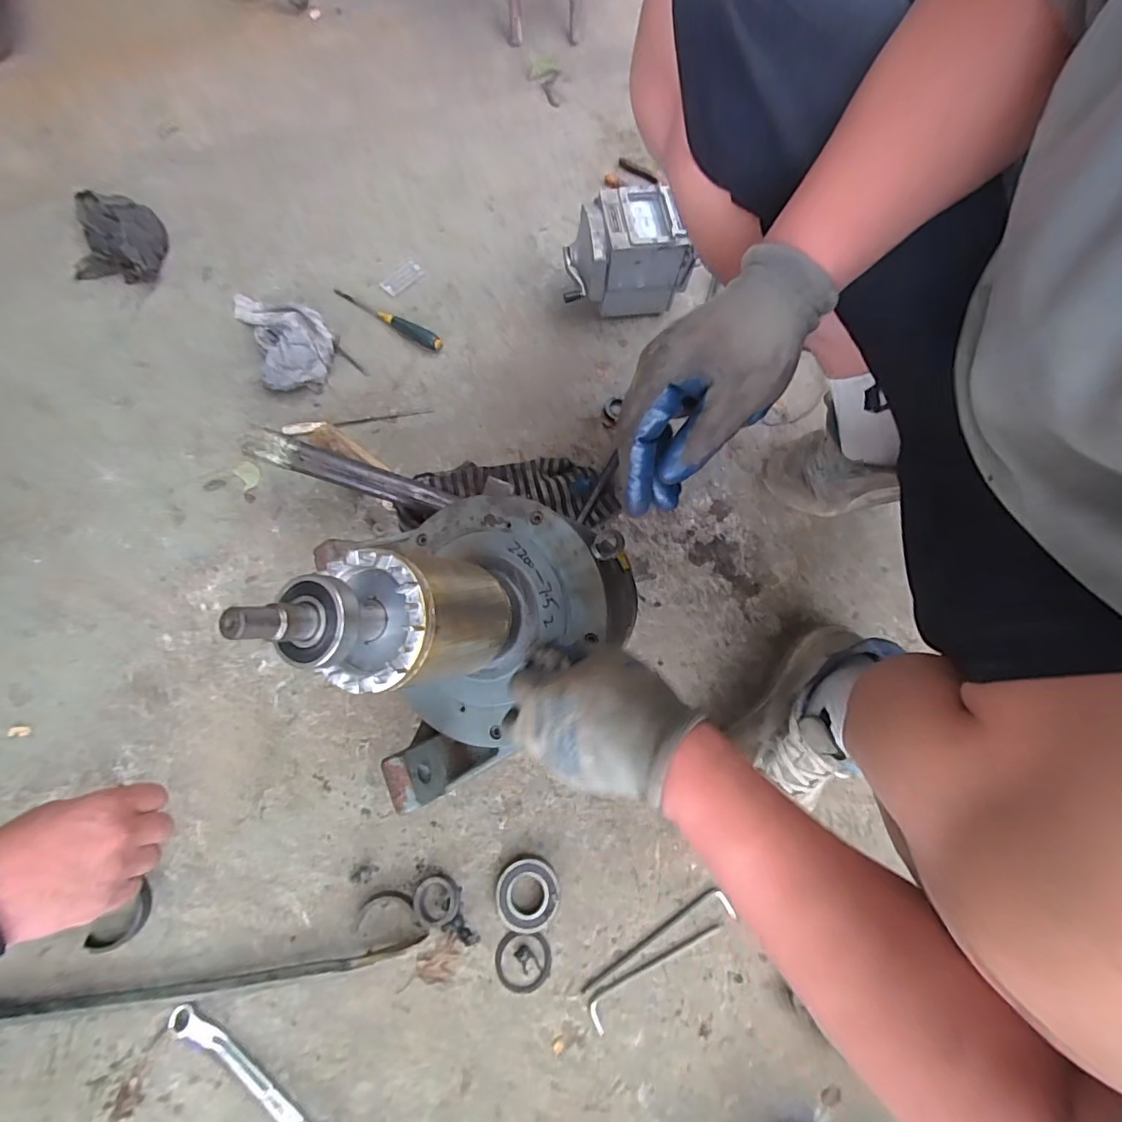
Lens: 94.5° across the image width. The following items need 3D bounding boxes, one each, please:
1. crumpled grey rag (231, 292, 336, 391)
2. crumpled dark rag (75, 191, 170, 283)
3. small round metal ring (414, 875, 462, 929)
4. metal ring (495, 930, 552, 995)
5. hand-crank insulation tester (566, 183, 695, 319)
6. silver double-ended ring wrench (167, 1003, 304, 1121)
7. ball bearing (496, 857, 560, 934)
[{"bbox_3d":[-0.387,-0.325,0.724,0.102,0.045,0.186,-28,78,-11],"label":"crumpled grey rag"},{"bbox_3d":[-0.651,-0.480,0.750,0.136,0.054,0.131,3,74,-3],"label":"crumpled dark rag"},{"bbox_3d":[-0.132,0.362,0.552,0.048,0.021,0.047,1,74,-4],"label":"small round metal ring"},{"bbox_3d":[-0.040,0.426,0.552,0.059,0.009,0.058,1,74,-4],"label":"metal ring"},{"bbox_3d":[0.088,-0.430,0.740,0.168,0.130,0.102,-9,75,-7],"label":"hand-crank insulation tester"},{"bbox_3d":[-0.288,0.513,0.503,0.229,0.016,0.024,35,75,6],"label":"silver double-ended ring wrench"},{"bbox_3d":[-0.036,0.361,0.561,0.066,0.016,0.069,1,74,-4],"label":"ball bearing"}]

